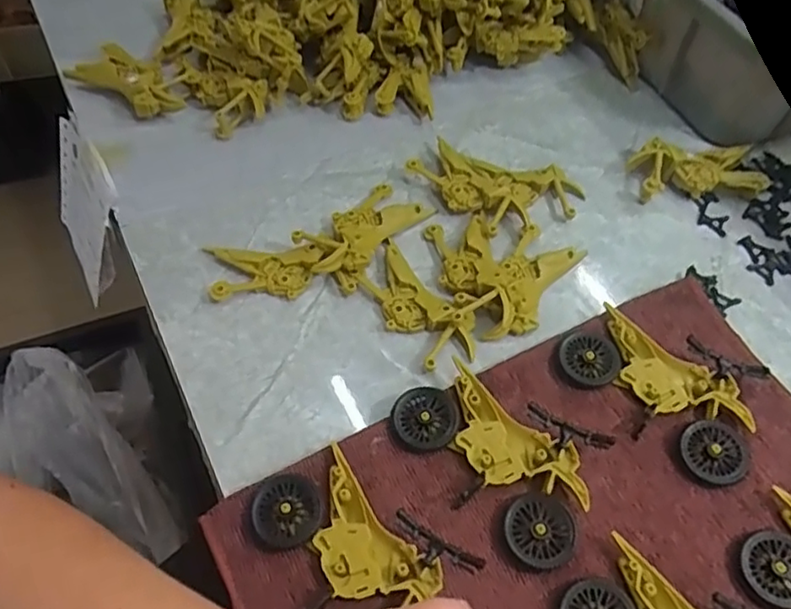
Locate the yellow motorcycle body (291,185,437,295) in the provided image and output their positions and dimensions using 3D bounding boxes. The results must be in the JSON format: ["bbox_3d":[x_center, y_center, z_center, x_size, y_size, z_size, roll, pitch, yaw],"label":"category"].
[{"bbox_3d":[-0.023,-0.054,0.441,0.051,0.020,0.097,33,60,18],"label":"yellow motorcycle body"}]

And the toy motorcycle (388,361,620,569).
[{"bbox_3d":[0.052,0.082,0.348,0.113,0.017,0.075,29,58,16],"label":"toy motorcycle"}]

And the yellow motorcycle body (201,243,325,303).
[{"bbox_3d":[-0.089,-0.021,0.420,0.075,0.015,0.041,3,55,-1],"label":"yellow motorcycle body"}]

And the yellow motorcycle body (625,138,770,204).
[{"bbox_3d":[0.230,-0.101,0.484,0.098,0.025,0.038,-2,55,-5],"label":"yellow motorcycle body"}]

